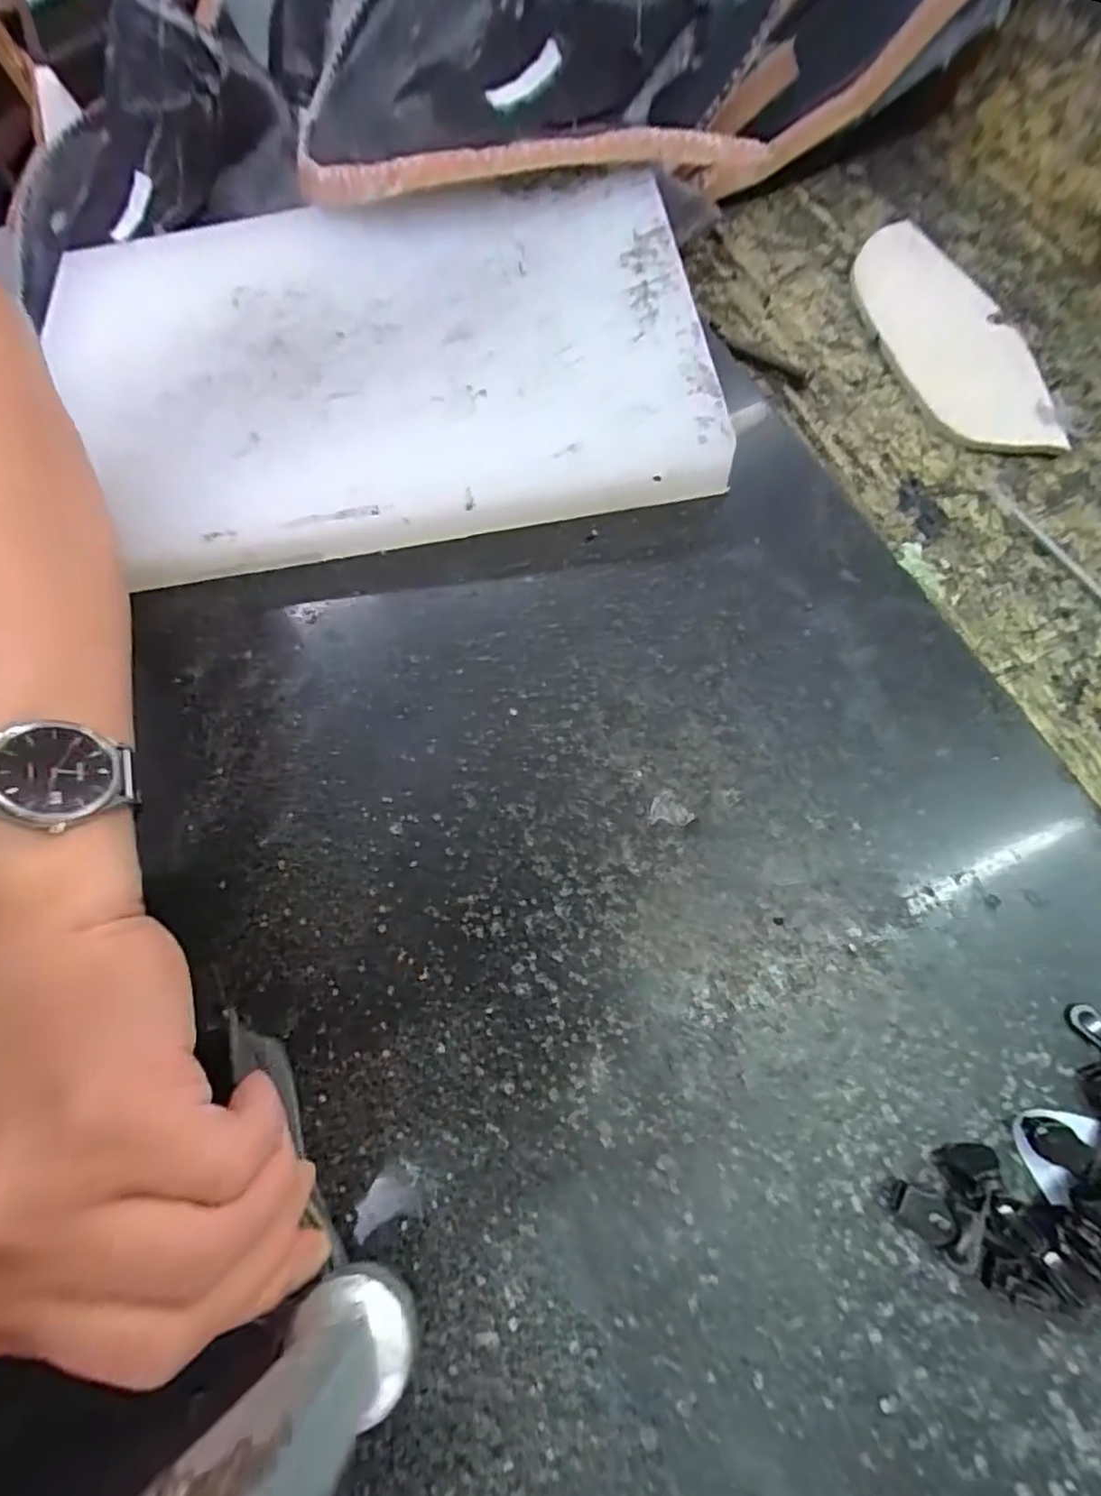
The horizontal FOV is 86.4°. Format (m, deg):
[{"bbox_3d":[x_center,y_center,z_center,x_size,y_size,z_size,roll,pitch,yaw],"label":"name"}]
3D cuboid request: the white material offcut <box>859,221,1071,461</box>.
[{"bbox_3d":[0.198,-0.208,0.296,0.053,0.007,0.161,-18,70,6],"label":"white material offcut"}]

